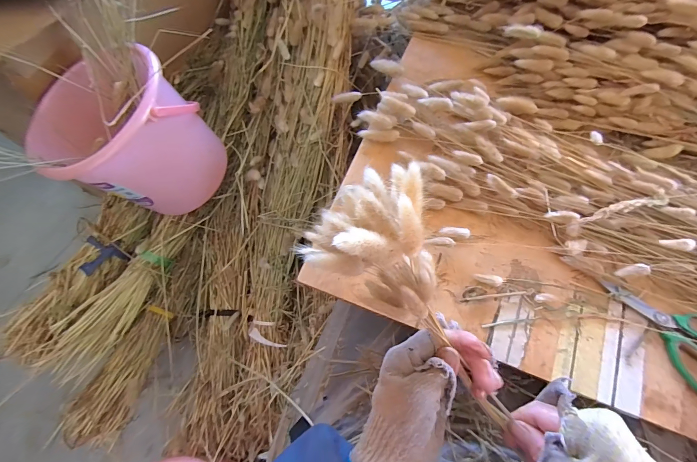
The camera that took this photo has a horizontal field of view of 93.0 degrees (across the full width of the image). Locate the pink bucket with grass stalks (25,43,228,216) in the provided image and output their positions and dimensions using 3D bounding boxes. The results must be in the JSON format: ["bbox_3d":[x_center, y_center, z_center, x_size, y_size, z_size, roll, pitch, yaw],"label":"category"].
[{"bbox_3d":[-0.343,-0.135,0.525,0.213,0.223,0.205,28,70,14],"label":"pink bucket with grass stalks"}]

